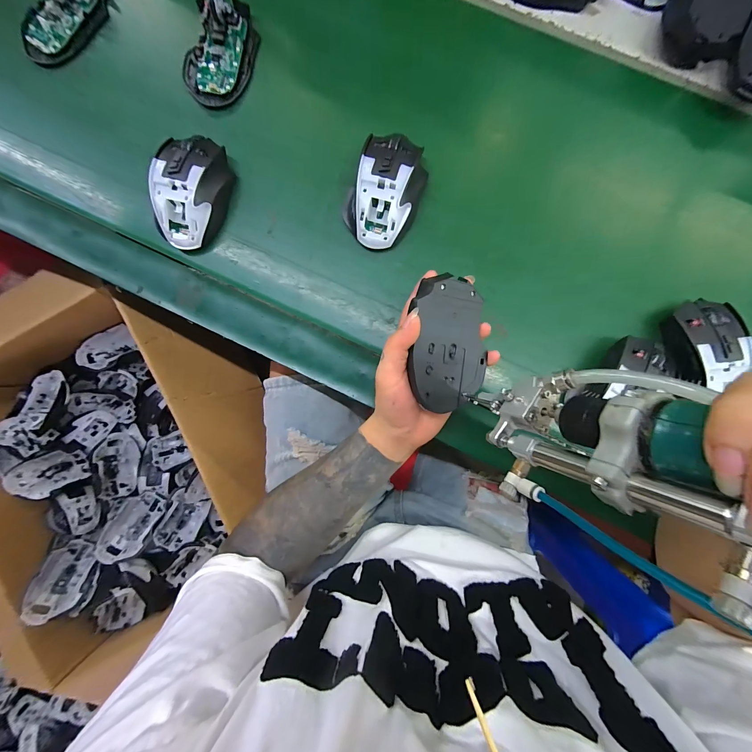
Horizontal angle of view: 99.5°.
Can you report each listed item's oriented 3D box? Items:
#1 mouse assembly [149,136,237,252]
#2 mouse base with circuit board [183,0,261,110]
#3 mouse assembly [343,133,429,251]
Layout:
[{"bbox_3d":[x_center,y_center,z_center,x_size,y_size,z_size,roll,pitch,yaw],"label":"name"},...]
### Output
[{"bbox_3d":[-0.192,-0.195,0.335,0.069,0.037,0.115,7,87,1],"label":"mouse assembly"},{"bbox_3d":[-0.174,-0.361,0.349,0.071,0.029,0.113,28,87,2],"label":"mouse base with circuit board"},{"bbox_3d":[0.011,-0.191,0.326,0.069,0.035,0.108,20,87,1],"label":"mouse assembly"}]

